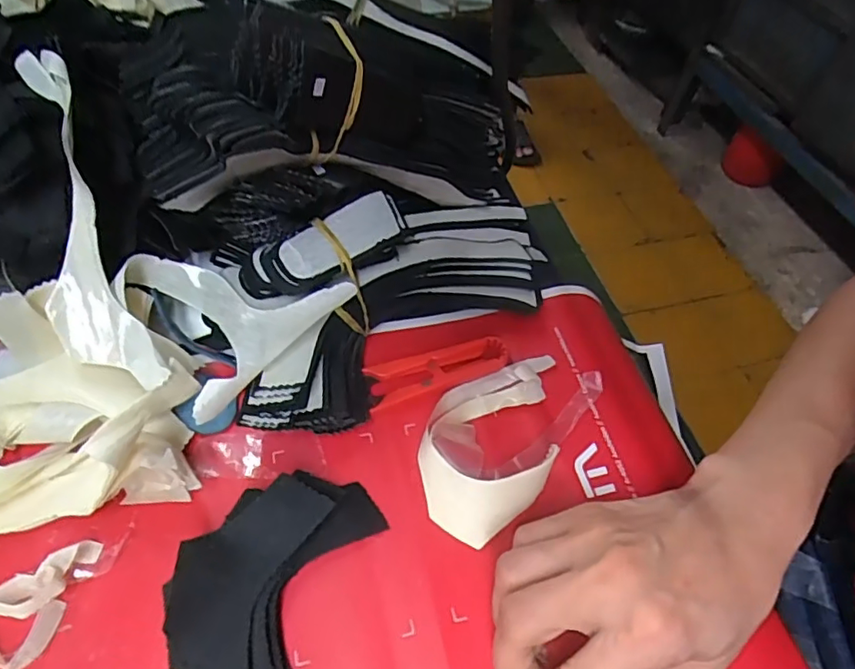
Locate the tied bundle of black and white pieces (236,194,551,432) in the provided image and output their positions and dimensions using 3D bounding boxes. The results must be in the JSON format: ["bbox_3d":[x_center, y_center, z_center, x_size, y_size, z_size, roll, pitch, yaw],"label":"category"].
[{"bbox_3d":[-0.013,-0.029,0.324,0.213,0.069,0.089,-29,62,-23],"label":"tied bundle of black and white pieces"}]

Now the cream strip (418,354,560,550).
[{"bbox_3d":[0.037,0.050,0.302,0.065,0.021,0.114,25,57,13],"label":"cream strip"}]

